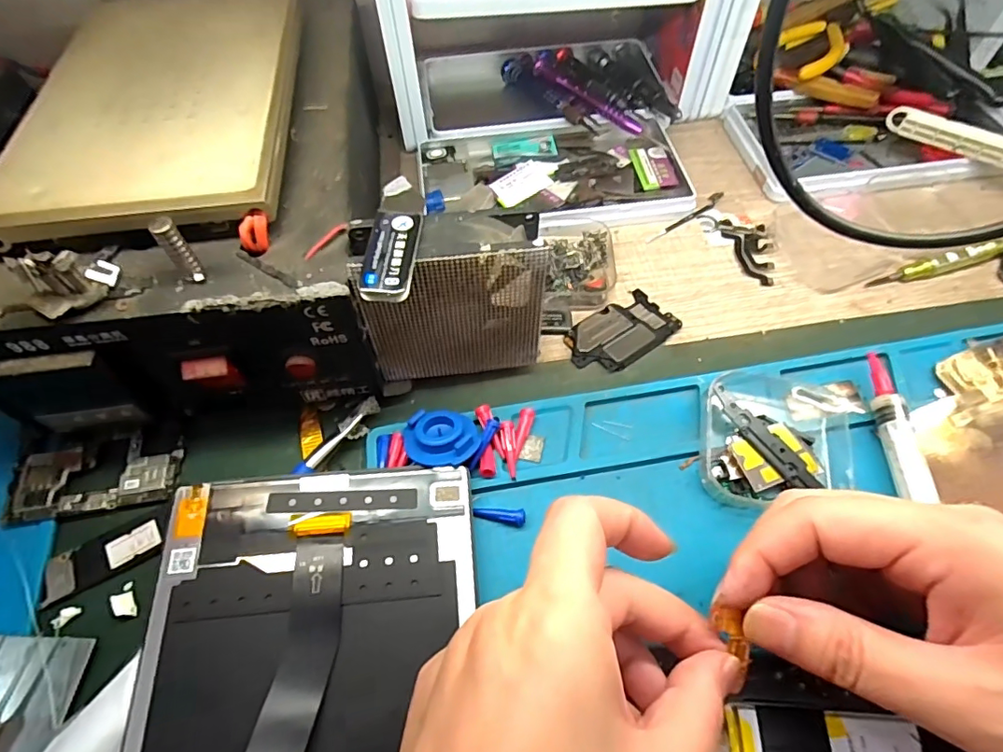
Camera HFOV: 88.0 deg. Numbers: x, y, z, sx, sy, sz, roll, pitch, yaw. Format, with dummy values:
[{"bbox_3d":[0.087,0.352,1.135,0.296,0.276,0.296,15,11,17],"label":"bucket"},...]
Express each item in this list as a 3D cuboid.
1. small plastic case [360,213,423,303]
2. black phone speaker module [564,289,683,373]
[{"bbox_3d":[-0.042,-0.046,0.201,0.018,0.007,0.044,1,59,2],"label":"small plastic case"},{"bbox_3d":[0.067,-0.025,0.291,0.063,0.006,0.038,-31,61,-18],"label":"black phone speaker module"}]

